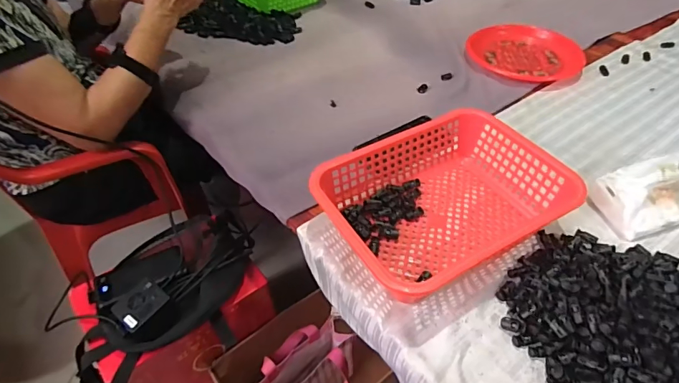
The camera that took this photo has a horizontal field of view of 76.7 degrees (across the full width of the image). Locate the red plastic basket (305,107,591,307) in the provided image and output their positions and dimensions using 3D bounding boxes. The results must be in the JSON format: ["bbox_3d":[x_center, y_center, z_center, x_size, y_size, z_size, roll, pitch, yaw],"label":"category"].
[{"bbox_3d":[0.132,0.013,0.569,0.293,0.080,0.211,-24,51,-19],"label":"red plastic basket"}]

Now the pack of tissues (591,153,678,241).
[{"bbox_3d":[0.445,-0.004,0.590,0.170,0.074,0.090,-15,49,-11],"label":"pack of tissues"}]

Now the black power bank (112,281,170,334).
[{"bbox_3d":[-0.327,0.184,0.704,0.060,0.013,0.076,27,53,24],"label":"black power bank"}]

